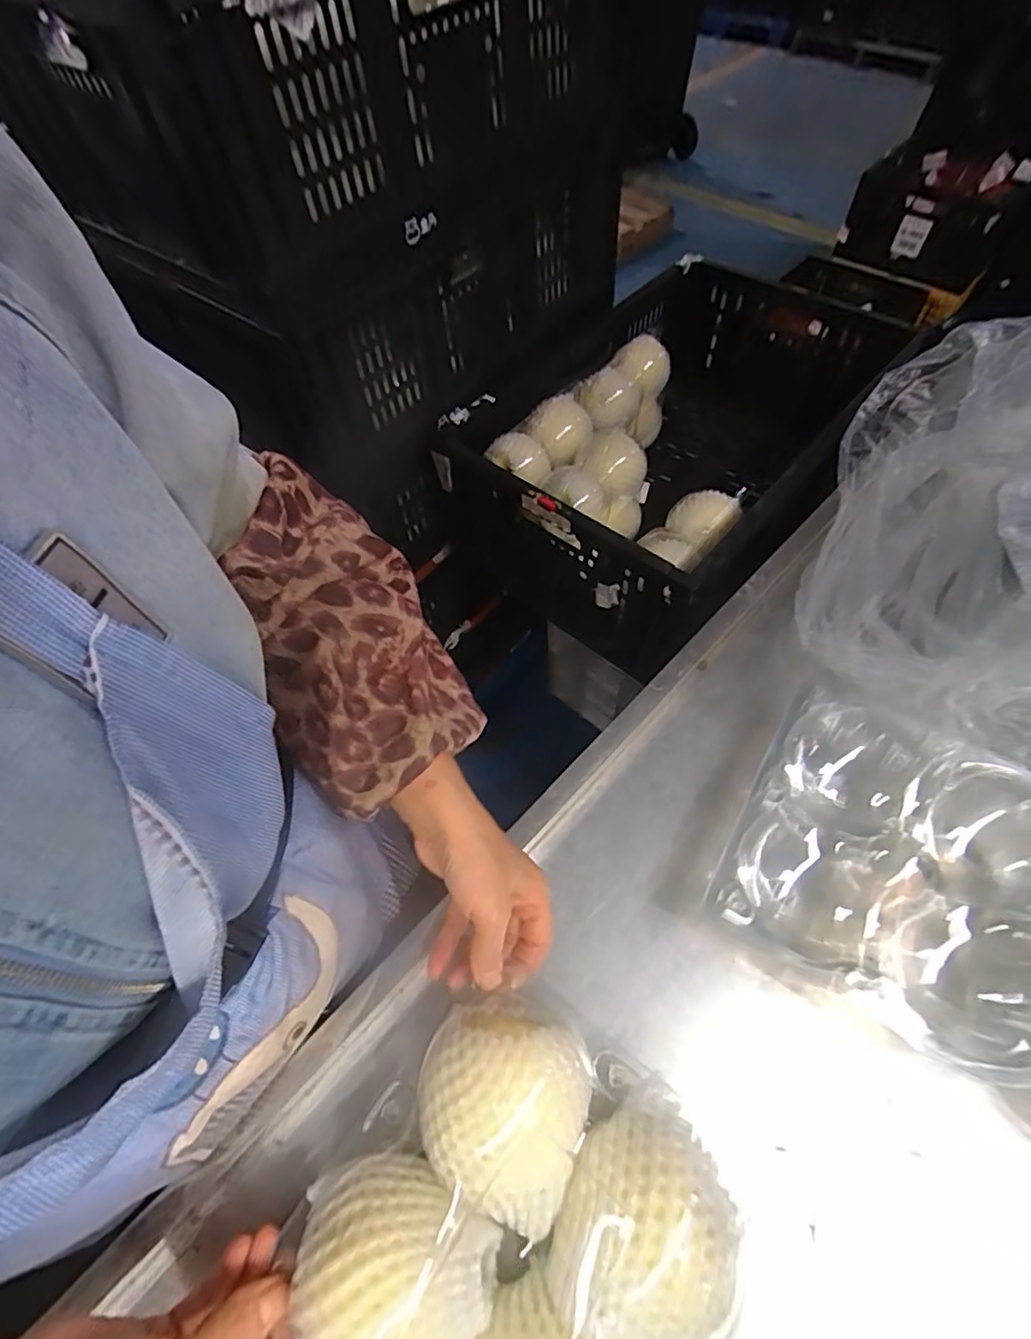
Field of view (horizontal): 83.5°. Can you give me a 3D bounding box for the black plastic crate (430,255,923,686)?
[{"bbox_3d":[0.239,-0.329,0.837,0.417,0.290,0.601,32,65,20],"label":"black plastic crate"}]

